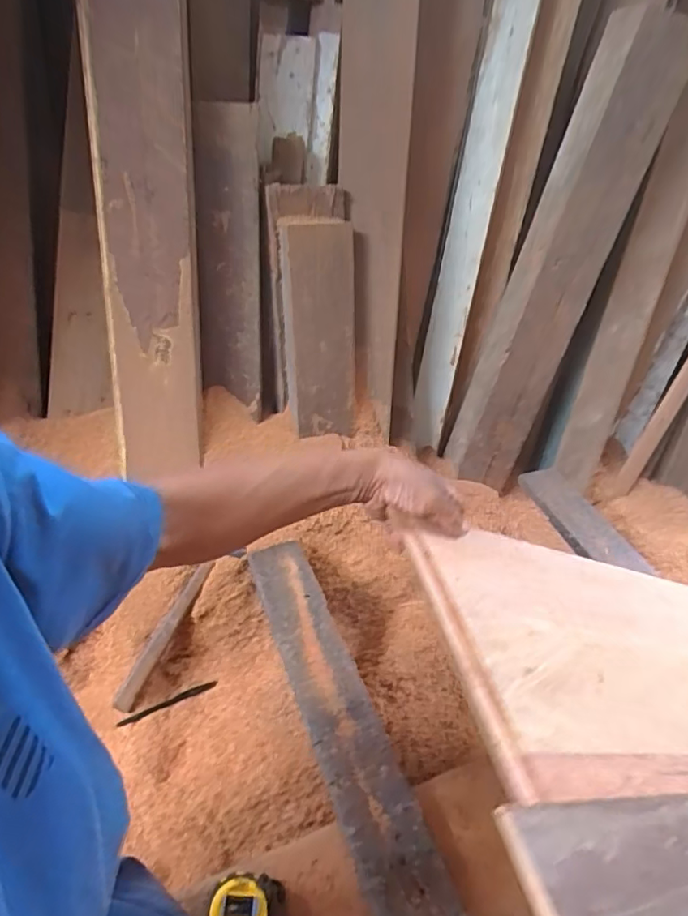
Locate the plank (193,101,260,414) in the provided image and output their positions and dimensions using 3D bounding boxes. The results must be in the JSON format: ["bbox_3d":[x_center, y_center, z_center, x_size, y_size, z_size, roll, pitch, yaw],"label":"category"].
[{"bbox_3d":[-0.182,-0.294,0.871,0.099,0.444,0.046,3,24,0],"label":"plank"}]

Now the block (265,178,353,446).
[{"bbox_3d":[-0.045,-0.239,0.957,0.156,0.413,0.041,-15,26,-28],"label":"block"}]

